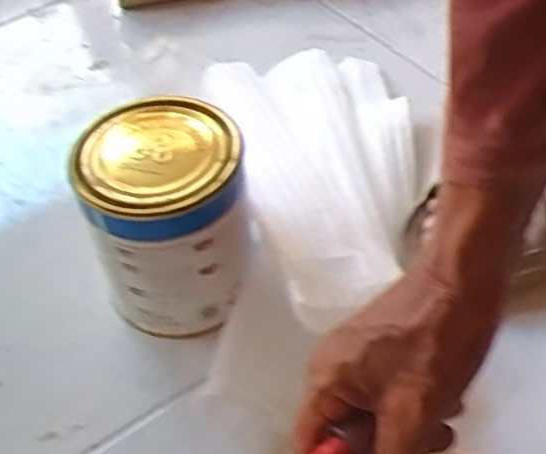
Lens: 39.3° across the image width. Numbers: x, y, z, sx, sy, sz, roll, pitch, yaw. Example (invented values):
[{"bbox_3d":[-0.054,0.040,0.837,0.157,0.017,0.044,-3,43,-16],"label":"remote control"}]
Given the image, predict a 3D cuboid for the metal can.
[{"bbox_3d":[-0.069,-0.003,0.522,0.103,0.135,0.105,-3,47,3],"label":"metal can"}]

